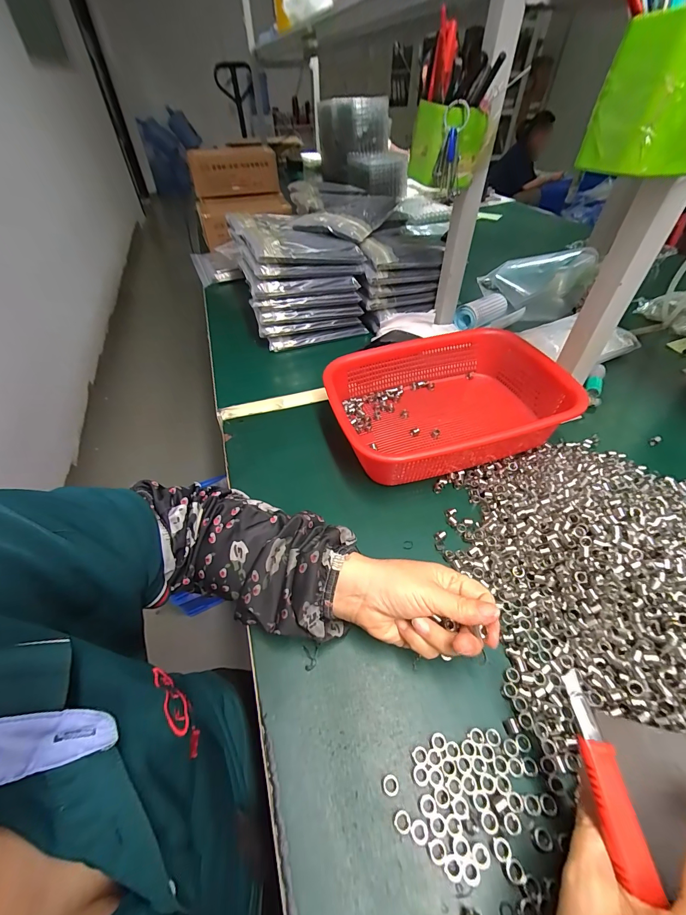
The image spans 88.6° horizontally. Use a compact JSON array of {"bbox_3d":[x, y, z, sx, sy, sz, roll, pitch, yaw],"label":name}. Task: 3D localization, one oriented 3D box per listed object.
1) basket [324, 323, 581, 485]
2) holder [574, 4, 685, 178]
[{"bbox_3d":[0.129,-0.069,0.454,0.280,0.086,0.205,-11,48,-9],"label":"basket"},{"bbox_3d":[0.236,-0.259,0.254,0.070,0.079,0.062,-14,48,-12],"label":"holder"}]

